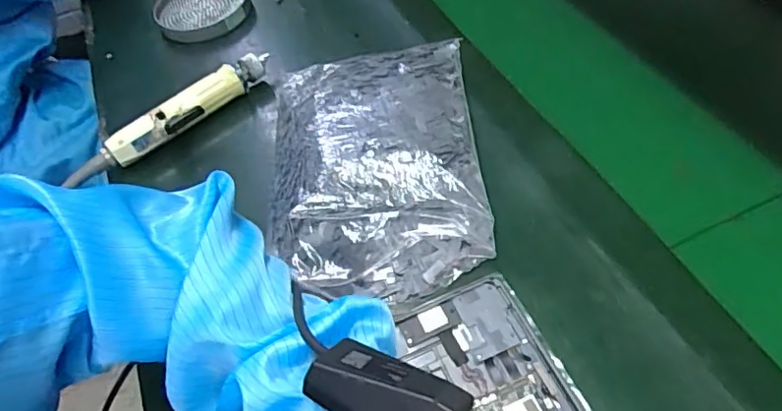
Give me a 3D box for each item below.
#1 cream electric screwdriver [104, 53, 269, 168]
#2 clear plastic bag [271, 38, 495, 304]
[{"bbox_3d":[-0.195,-0.097,0.552,0.174,0.031,0.032,-34,56,-20],"label":"cream electric screwdriver"},{"bbox_3d":[-0.015,-0.049,0.488,0.175,0.029,0.269,-6,51,2],"label":"clear plastic bag"}]

